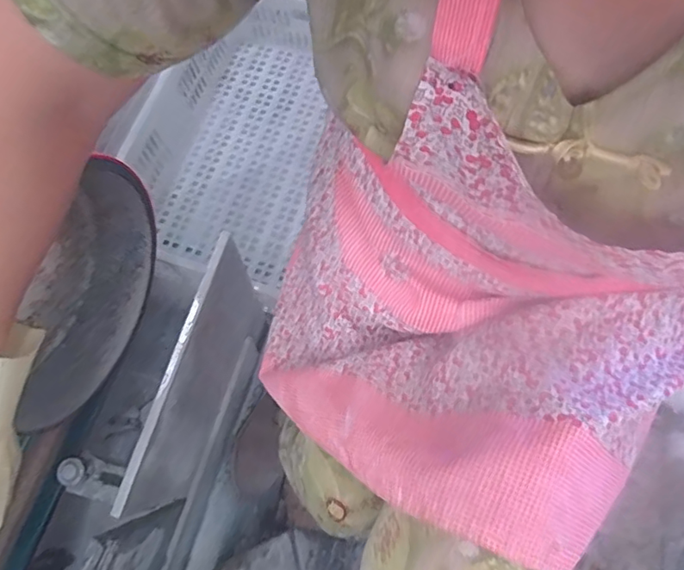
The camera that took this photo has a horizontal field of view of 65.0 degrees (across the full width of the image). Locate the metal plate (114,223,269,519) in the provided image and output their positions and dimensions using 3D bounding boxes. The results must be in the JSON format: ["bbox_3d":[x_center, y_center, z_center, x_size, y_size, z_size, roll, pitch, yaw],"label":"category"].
[{"bbox_3d":[-0.173,0.132,0.721,0.011,0.393,0.300,17,76,4],"label":"metal plate"}]

